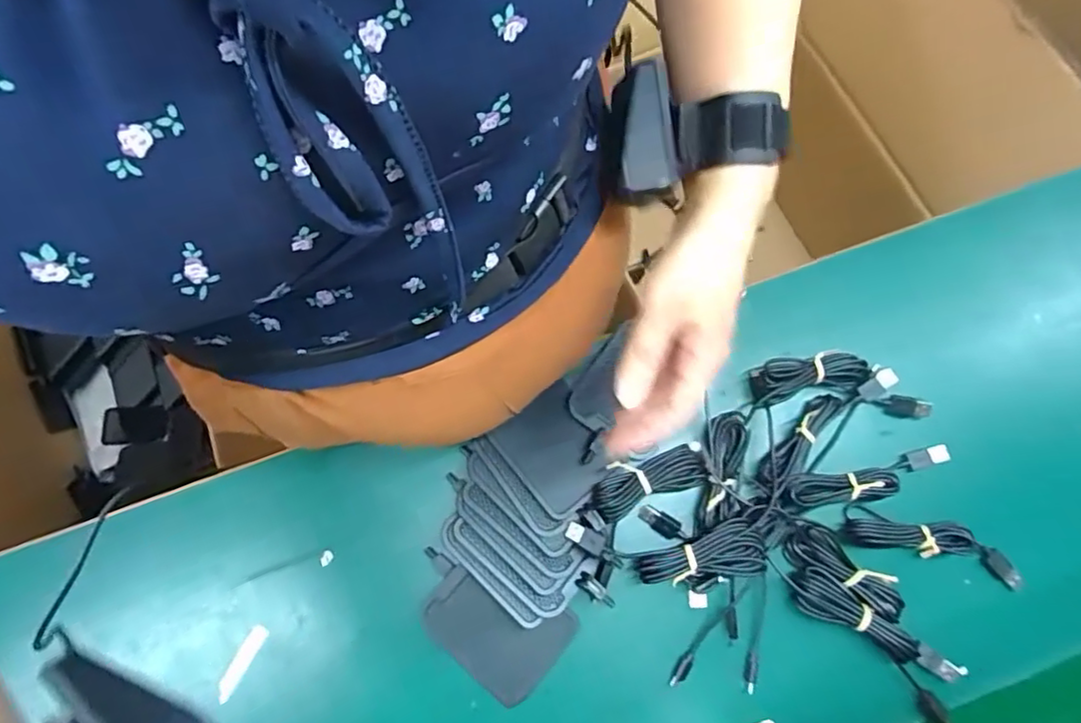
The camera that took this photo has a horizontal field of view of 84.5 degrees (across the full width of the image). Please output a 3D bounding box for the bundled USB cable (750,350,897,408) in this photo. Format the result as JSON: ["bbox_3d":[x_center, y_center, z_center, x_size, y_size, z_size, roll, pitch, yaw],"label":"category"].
[{"bbox_3d":[0.227,0.012,0.479,0.109,0.025,0.038,-2,76,-2],"label":"bundled USB cable"}]

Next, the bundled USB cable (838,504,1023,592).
[{"bbox_3d":[0.302,0.140,0.456,0.131,0.027,0.033,15,76,3],"label":"bundled USB cable"}]

